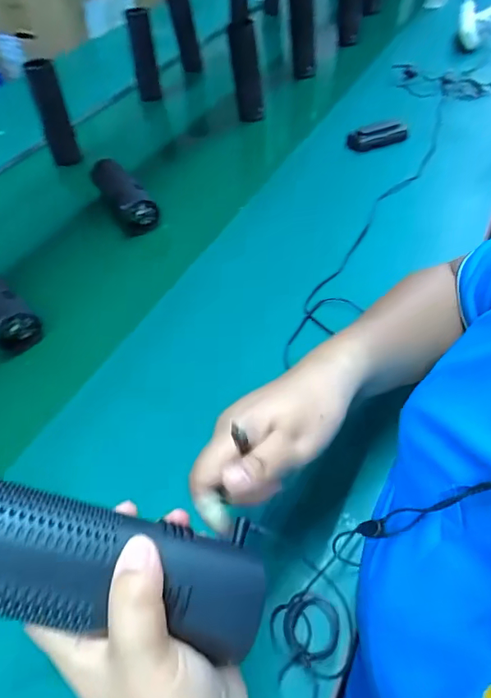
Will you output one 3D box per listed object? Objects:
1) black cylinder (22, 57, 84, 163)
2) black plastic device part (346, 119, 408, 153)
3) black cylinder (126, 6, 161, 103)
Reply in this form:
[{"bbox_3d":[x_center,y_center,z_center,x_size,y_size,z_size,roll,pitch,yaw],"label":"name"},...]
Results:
[{"bbox_3d":[-0.357,-0.432,0.862,0.052,0.182,0.046,-14,50,-9],"label":"black cylinder"},{"bbox_3d":[0.237,-0.380,0.824,0.119,0.028,0.035,-21,51,-15],"label":"black plastic device part"},{"bbox_3d":[-0.230,-0.666,1.042,0.048,0.179,0.048,-6,49,-2],"label":"black cylinder"}]

